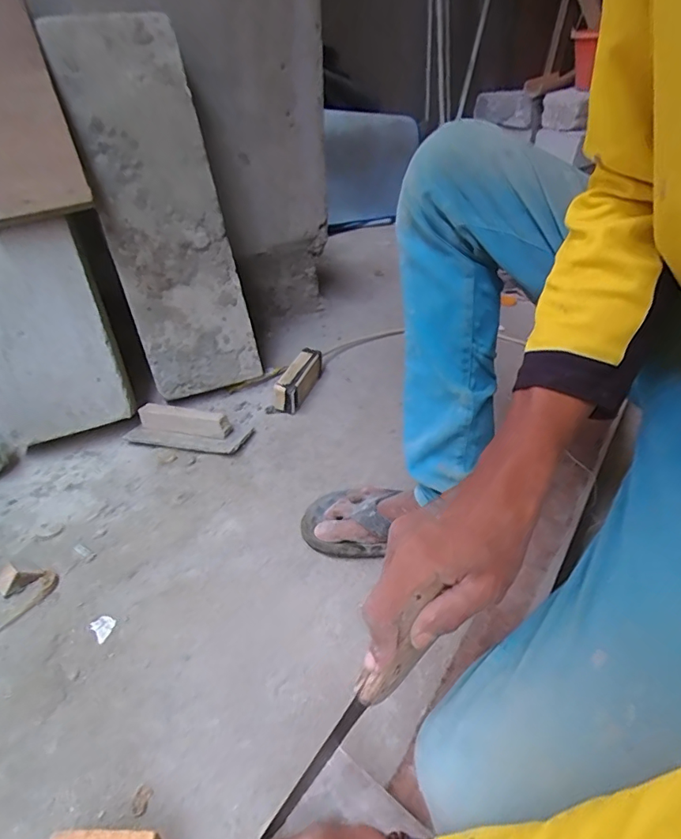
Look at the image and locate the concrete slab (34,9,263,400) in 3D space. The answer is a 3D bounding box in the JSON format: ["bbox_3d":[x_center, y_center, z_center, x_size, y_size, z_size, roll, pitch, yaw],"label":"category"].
[{"bbox_3d":[-0.309,-0.356,0.841,0.206,0.623,0.052,-18,11,-21],"label":"concrete slab"}]

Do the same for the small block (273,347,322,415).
[{"bbox_3d":[-0.080,-0.074,0.914,0.044,0.066,0.146,11,38,16],"label":"small block"}]

